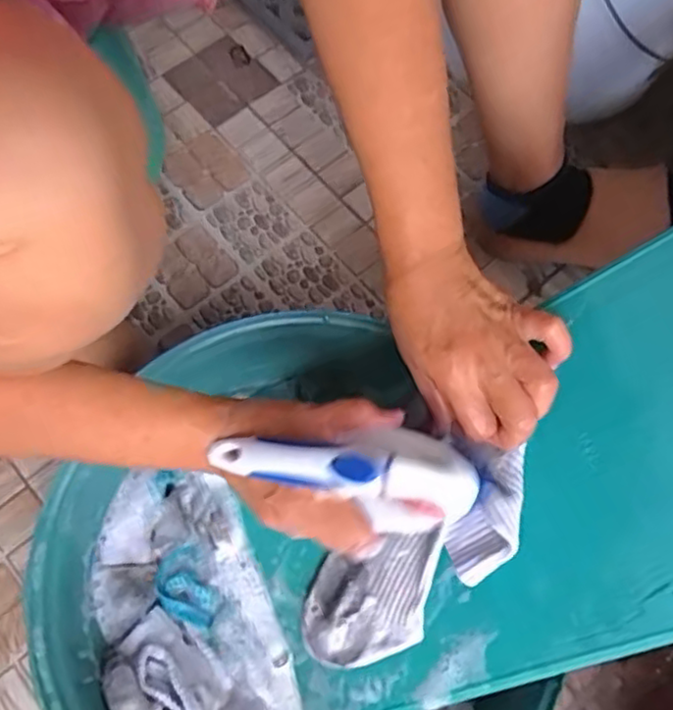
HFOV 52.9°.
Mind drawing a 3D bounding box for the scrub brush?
[{"bbox_3d":[0.003,0.062,0.379,0.147,0.055,0.056,7,69,11],"label":"scrub brush"}]

